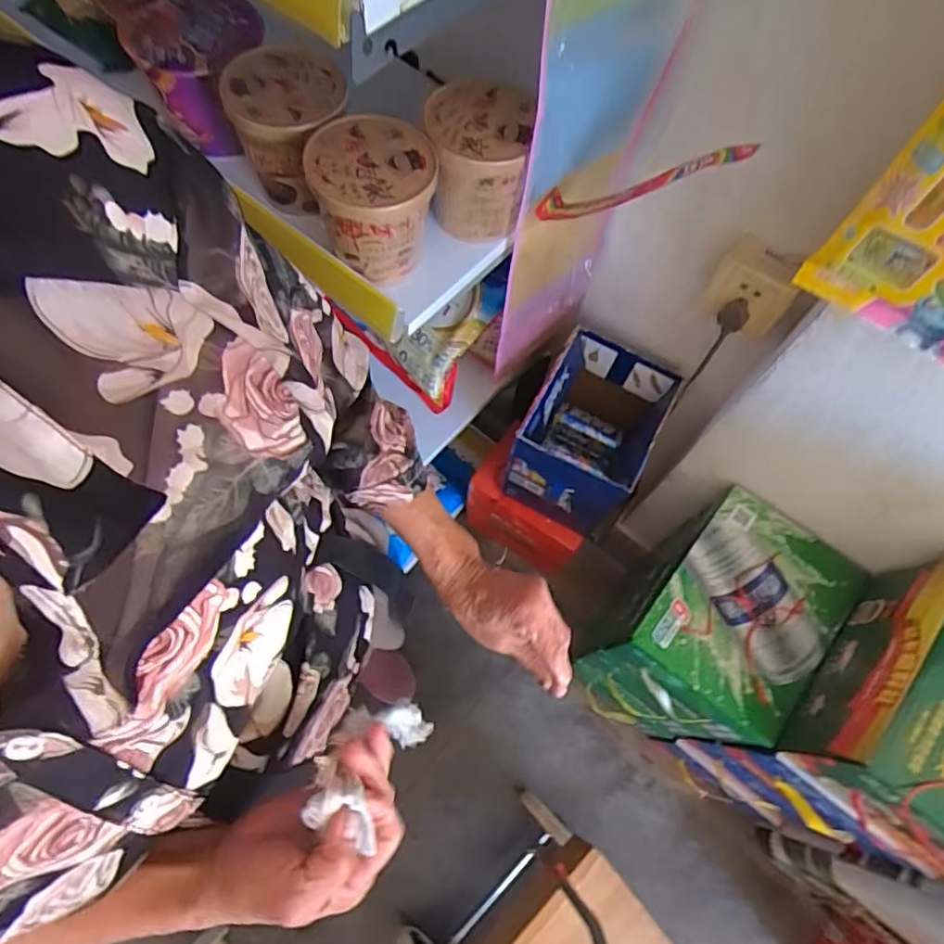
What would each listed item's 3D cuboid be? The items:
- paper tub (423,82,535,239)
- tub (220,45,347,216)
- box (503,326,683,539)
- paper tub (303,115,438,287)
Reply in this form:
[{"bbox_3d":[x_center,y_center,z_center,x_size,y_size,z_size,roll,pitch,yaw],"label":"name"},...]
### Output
[{"bbox_3d":[0.006,-0.310,0.600,0.097,0.109,0.122,7,69,1],"label":"paper tub"},{"bbox_3d":[-0.178,-0.334,0.591,0.103,0.103,0.104,1,69,-2],"label":"tub"},{"bbox_3d":[0.180,-0.049,0.952,0.173,0.247,0.206,28,70,9],"label":"box"},{"bbox_3d":[-0.090,-0.255,0.562,0.108,0.095,0.107,1,69,-2],"label":"paper tub"}]

